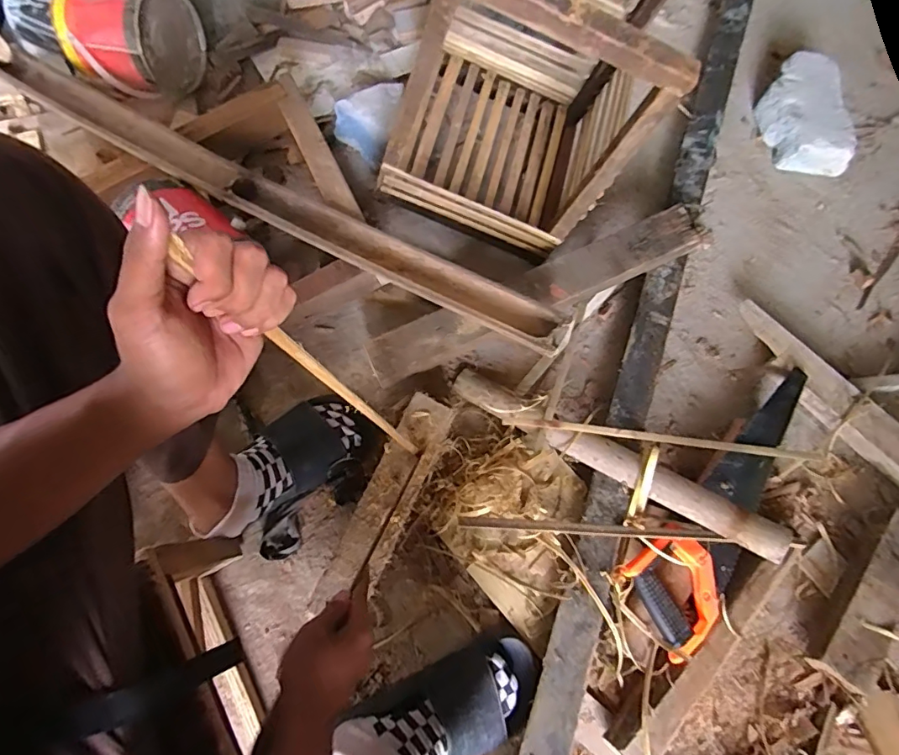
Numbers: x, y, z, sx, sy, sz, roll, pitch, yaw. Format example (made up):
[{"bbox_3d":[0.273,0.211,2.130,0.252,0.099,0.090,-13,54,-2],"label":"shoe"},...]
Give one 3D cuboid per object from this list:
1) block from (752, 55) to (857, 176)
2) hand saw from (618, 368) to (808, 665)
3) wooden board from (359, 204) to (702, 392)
[{"bbox_3d":[0.625,-0.465,0.895,0.123,0.072,0.214,-3,73,-2],"label":"block"},{"bbox_3d":[0.399,0.172,0.681,0.419,0.035,0.125,-42,78,-12],"label":"hand saw"},{"bbox_3d":[0.127,-0.121,0.731,0.512,0.021,0.070,-24,91,-4],"label":"wooden board"}]

